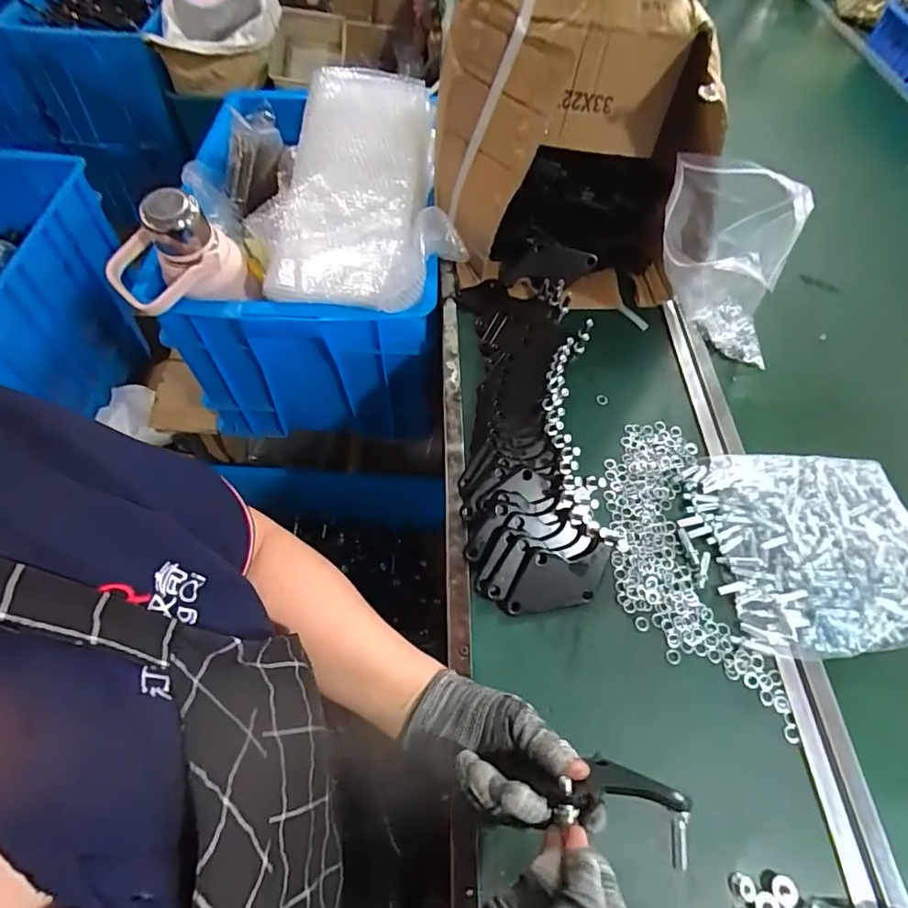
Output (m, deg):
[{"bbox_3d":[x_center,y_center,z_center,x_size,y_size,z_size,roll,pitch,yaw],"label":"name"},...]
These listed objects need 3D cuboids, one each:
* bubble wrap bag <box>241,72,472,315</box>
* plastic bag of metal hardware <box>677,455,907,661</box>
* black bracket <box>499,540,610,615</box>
[{"bbox_3d":[-0.100,-0.322,0.643,0.227,0.060,0.311,11,76,-1],"label":"bubble wrap bag"},{"bbox_3d":[0.339,0.086,0.499,0.222,0.031,0.195,-5,58,-7],"label":"plastic bag of metal hardware"},{"bbox_3d":[0.092,0.114,0.472,0.101,0.009,0.055,-7,86,-4],"label":"black bracket"}]

